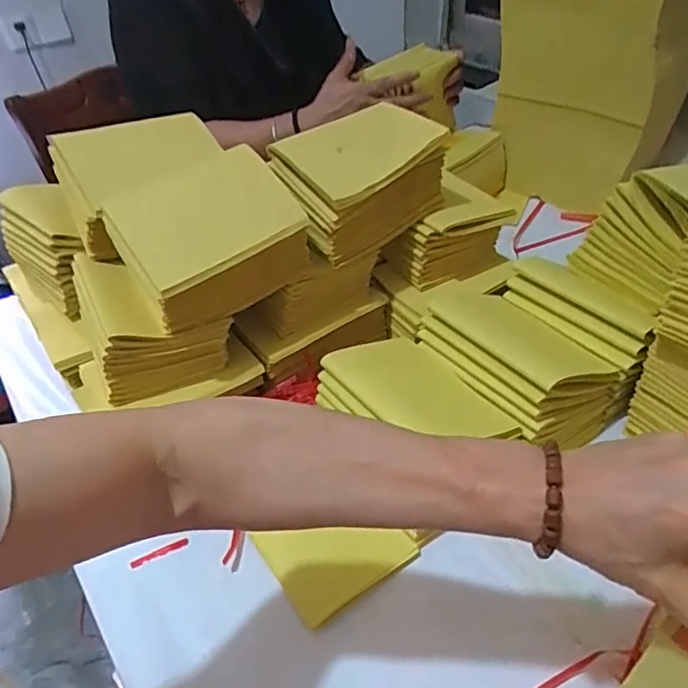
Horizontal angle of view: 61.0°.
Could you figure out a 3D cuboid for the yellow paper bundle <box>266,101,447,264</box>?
[{"bbox_3d":[0.016,-0.177,0.633,0.171,0.112,0.111,-24,45,-21],"label":"yellow paper bundle"}]

